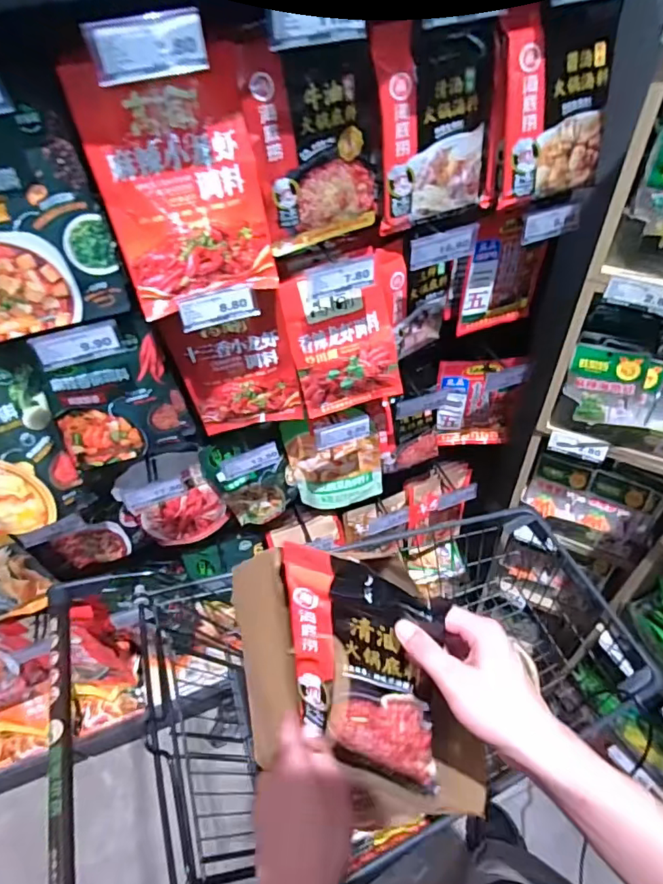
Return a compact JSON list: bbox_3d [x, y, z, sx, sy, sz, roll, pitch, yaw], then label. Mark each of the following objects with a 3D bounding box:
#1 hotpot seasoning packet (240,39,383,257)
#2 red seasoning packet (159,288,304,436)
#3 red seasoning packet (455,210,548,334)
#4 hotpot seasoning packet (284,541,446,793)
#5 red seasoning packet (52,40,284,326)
[{"bbox_3d":[-0.014,-0.353,0.632,0.164,0.214,0.027,-23,50,-15],"label":"hotpot seasoning packet"},{"bbox_3d":[-0.146,-0.111,0.821,0.172,0.233,0.020,-11,48,-4],"label":"red seasoning packet"},{"bbox_3d":[0.296,-0.290,0.884,0.151,0.217,0.025,-23,50,-14],"label":"red seasoning packet"},{"bbox_3d":[0.028,0.211,0.472,0.140,0.228,0.013,4,18,27],"label":"hotpot seasoning packet"},{"bbox_3d":[-0.165,-0.284,0.589,0.173,0.234,0.064,-20,49,-12],"label":"red seasoning packet"}]

